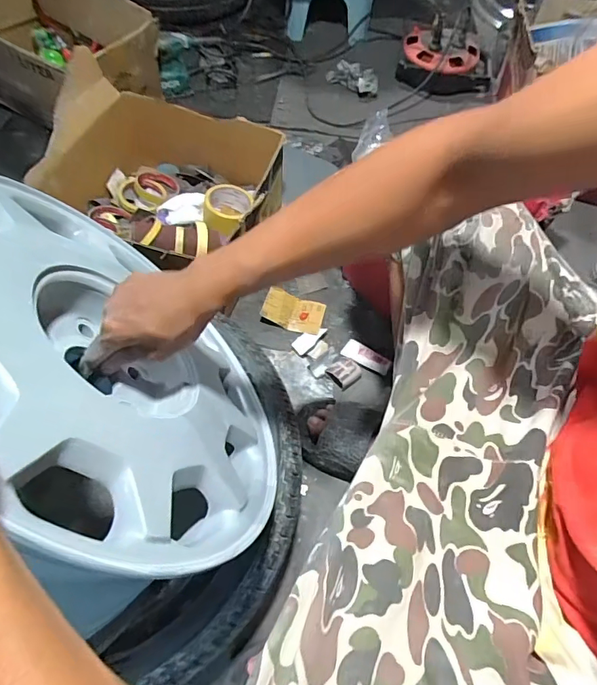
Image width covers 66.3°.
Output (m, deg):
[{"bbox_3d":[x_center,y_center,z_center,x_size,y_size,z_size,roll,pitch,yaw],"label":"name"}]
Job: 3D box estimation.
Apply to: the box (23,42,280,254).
[{"bbox_3d":[-0.251,-0.311,0.857,0.407,0.218,0.282,11,57,3],"label":"box"}]

